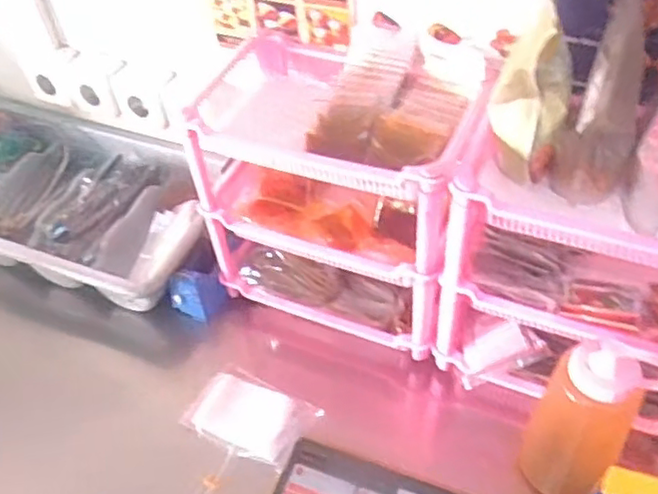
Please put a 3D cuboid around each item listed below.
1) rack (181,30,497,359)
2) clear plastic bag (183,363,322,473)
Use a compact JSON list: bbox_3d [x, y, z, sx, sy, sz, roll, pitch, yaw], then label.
[{"bbox_3d":[0.007,-0.068,0.807,0.322,0.306,0.192,16,51,18],"label":"rack"},{"bbox_3d":[-0.098,0.204,0.802,0.145,0.024,0.098,23,53,23],"label":"clear plastic bag"}]

